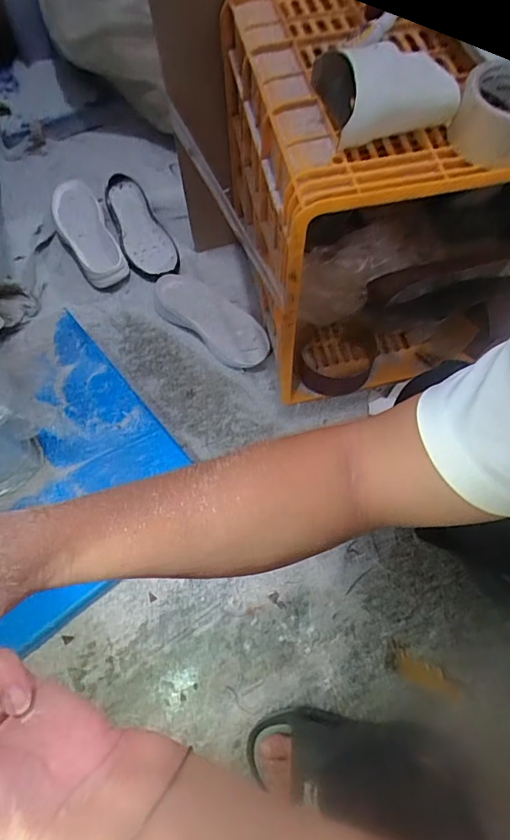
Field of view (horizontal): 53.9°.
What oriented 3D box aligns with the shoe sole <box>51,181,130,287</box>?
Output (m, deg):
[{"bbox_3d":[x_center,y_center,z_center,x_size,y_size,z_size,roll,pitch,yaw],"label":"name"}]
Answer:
[{"bbox_3d":[-0.362,-0.400,1.076,0.107,0.063,0.265,-23,67,-9],"label":"shoe sole"}]

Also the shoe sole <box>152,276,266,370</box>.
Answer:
[{"bbox_3d":[-0.083,-0.198,0.993,0.272,0.039,0.111,36,71,16],"label":"shoe sole"}]

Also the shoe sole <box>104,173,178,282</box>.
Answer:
[{"bbox_3d":[-0.248,-0.419,1.089,0.106,0.035,0.305,-20,67,-7],"label":"shoe sole"}]

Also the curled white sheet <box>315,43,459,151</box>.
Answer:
[{"bbox_3d":[0.137,-0.341,0.520,0.129,0.074,0.082,-15,66,-5],"label":"curled white sheet"}]

